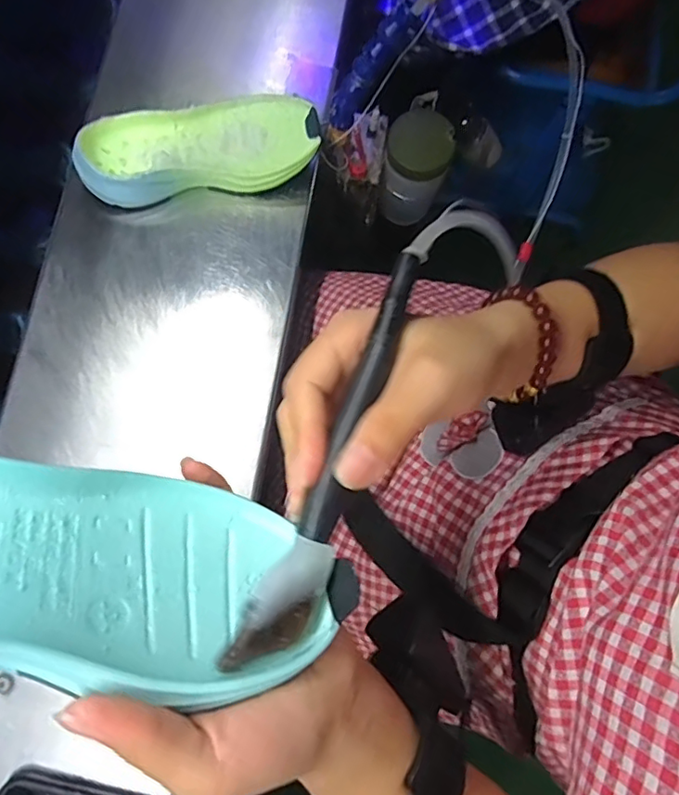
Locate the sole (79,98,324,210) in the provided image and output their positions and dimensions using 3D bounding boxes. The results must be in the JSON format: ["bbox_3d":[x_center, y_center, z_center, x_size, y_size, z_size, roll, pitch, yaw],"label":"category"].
[{"bbox_3d":[-0.133,-0.240,0.534,0.224,0.050,0.093,-8,79,-5],"label":"sole"}]

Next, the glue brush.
[{"bbox_3d":[0.004,0.025,0.218,0.008,0.038,0.167,14,75,45],"label":"glue brush"}]

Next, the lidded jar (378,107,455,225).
[{"bbox_3d":[0.090,-0.270,0.658,0.070,0.131,0.069,1,79,-3],"label":"lidded jar"}]

